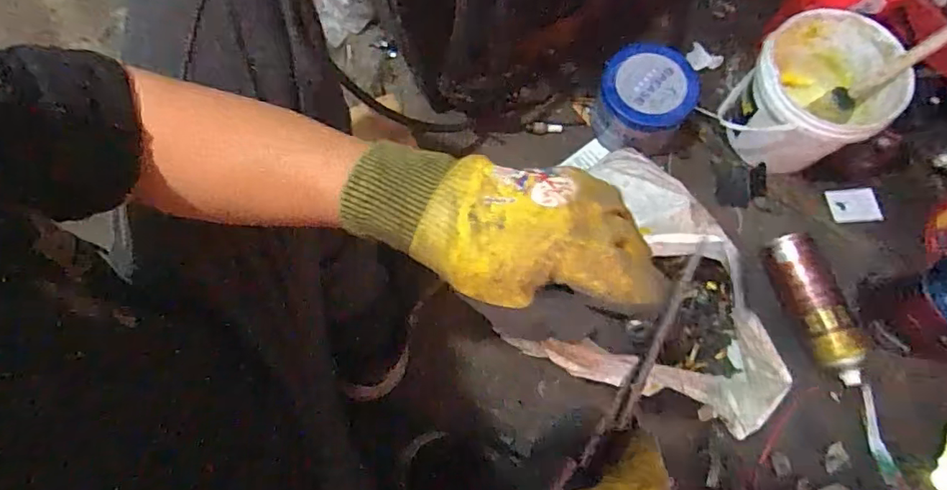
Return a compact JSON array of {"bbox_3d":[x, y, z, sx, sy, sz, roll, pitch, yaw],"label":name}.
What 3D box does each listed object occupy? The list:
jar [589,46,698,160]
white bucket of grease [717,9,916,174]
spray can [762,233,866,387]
[{"bbox_3d":[0.236,-0.193,0.741,0.132,0.091,0.132,0,73,1],"label":"jar"},{"bbox_3d":[0.430,-0.188,0.692,0.159,0.134,0.162,0,73,1],"label":"white bucket of grease"},{"bbox_3d":[0.422,0.080,0.664,0.060,0.053,0.189,-19,73,-4],"label":"spray can"}]

